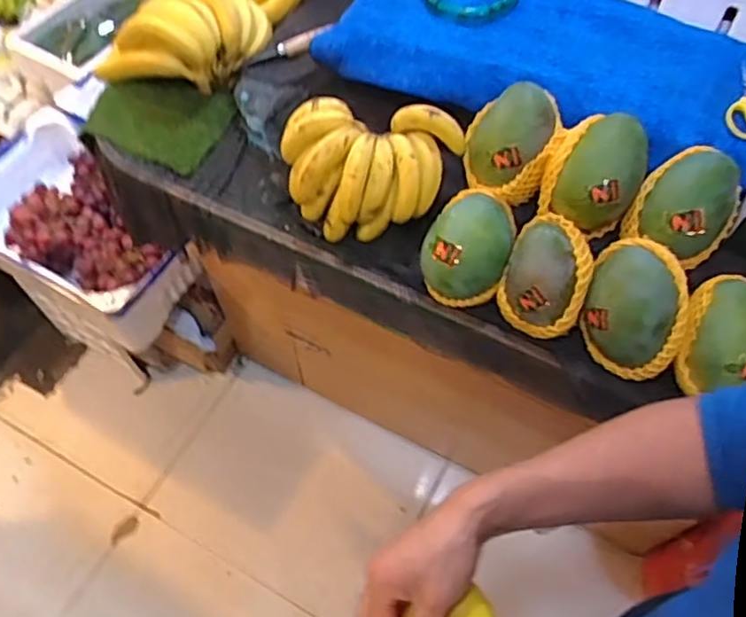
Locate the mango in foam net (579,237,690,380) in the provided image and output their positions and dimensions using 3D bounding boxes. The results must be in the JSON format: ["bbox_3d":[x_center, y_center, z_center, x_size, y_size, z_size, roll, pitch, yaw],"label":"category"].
[{"bbox_3d":[0.304,0.000,0.771,0.110,0.100,0.126,16,61,10],"label":"mango in foam net"}]

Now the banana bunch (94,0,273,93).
[{"bbox_3d":[-0.296,-0.421,1.007,0.243,0.124,0.150,14,61,10],"label":"banana bunch"}]

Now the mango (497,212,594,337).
[{"bbox_3d":[0.209,-0.038,0.794,0.099,0.086,0.114,20,62,13],"label":"mango"}]

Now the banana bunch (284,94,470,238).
[{"bbox_3d":[-0.007,-0.175,0.863,0.232,0.125,0.130,6,60,5],"label":"banana bunch"}]

